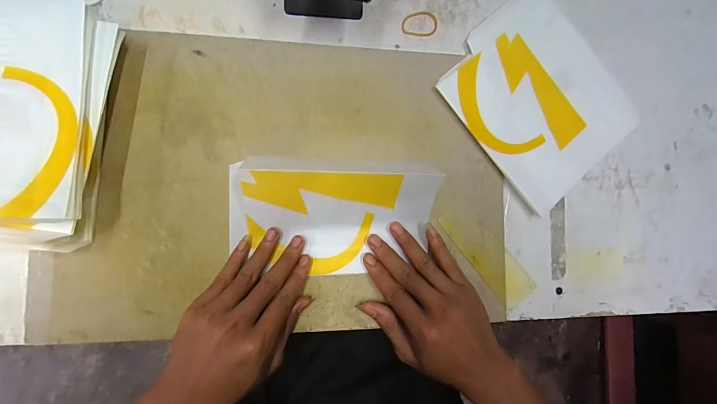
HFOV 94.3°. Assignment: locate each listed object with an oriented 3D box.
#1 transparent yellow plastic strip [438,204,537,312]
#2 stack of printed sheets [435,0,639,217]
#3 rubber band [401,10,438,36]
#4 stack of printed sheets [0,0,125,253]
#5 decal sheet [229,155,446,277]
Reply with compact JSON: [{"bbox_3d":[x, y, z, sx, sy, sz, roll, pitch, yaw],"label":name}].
[{"bbox_3d":[0.135,0.054,0.347,0.041,0.004,0.121,-40,94,-9],"label":"transparent yellow plastic strip"},{"bbox_3d":[0.198,-0.115,0.357,0.187,0.013,0.193,-39,93,-9],"label":"stack of printed sheets"},{"bbox_3d":[0.064,-0.186,0.346,0.038,0.004,0.027,-5,88,-9],"label":"rubber band"},{"bbox_3d":[-0.275,-0.063,0.270,0.135,0.048,0.197,7,86,-9],"label":"stack of printed sheets"},{"bbox_3d":[-0.021,0.014,0.300,0.189,0.055,0.105,-1,87,-9],"label":"decal sheet"}]

